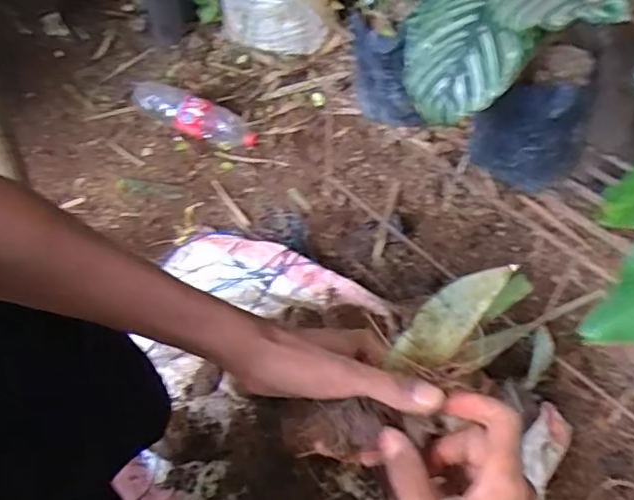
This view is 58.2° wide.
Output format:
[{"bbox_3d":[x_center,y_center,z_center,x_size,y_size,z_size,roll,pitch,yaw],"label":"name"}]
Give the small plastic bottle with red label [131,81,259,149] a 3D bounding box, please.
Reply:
[{"bbox_3d":[-0.300,-0.324,1.352,0.336,0.074,0.107,22,52,15],"label":"small plastic bottle with red label"}]

